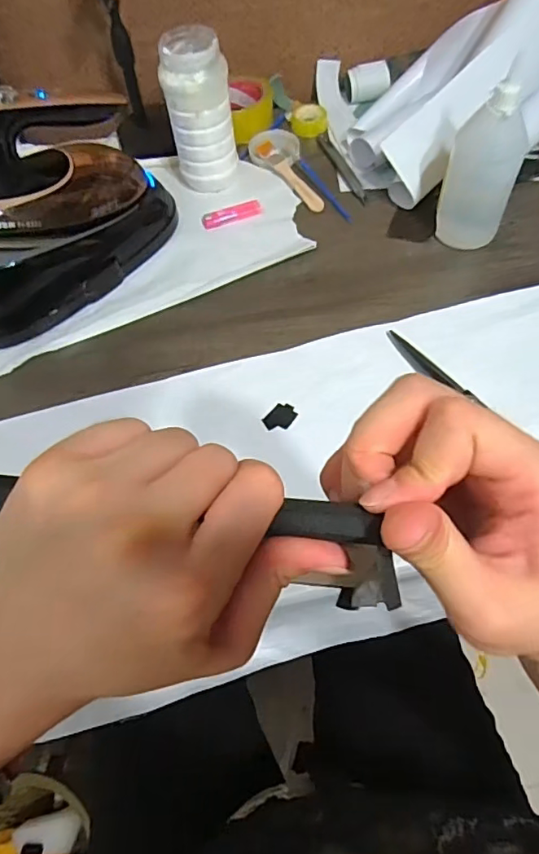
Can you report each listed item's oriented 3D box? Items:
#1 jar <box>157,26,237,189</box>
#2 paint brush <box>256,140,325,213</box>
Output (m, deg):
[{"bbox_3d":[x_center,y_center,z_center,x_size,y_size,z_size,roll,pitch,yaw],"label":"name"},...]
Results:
[{"bbox_3d":[-0.085,-0.388,0.676,0.076,0.168,0.068,-6,60,0],"label":"jar"},{"bbox_3d":[0.030,-0.338,0.726,0.026,0.020,0.140,-32,63,-14],"label":"paint brush"}]

